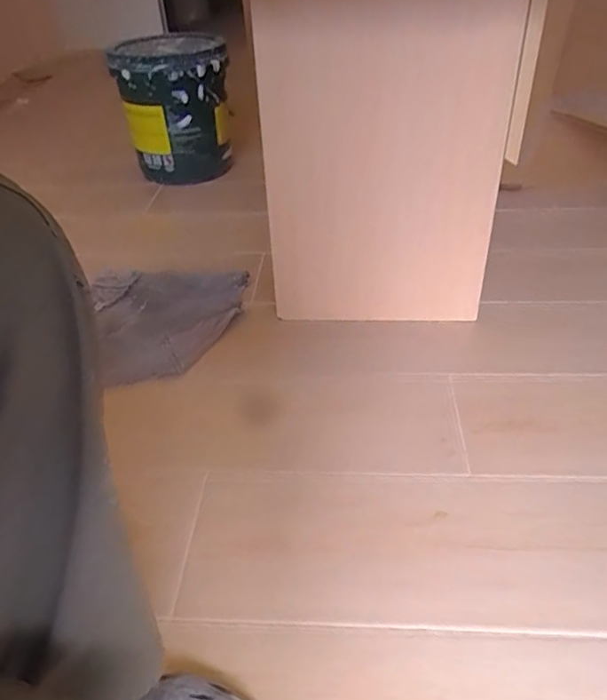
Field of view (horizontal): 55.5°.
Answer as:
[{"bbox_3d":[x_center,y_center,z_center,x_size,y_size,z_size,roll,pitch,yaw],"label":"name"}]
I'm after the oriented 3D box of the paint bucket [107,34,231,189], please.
[{"bbox_3d":[-0.344,-0.663,1.600,0.284,0.334,0.265,-6,37,-4],"label":"paint bucket"}]

